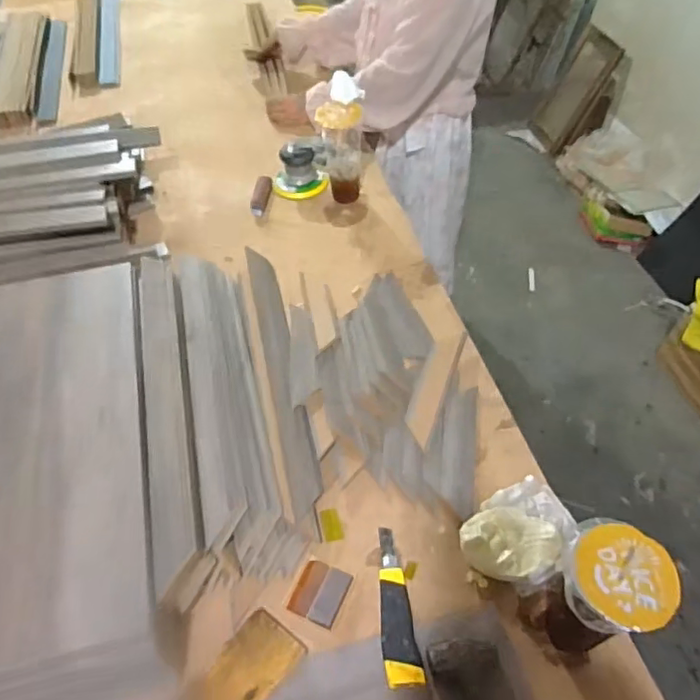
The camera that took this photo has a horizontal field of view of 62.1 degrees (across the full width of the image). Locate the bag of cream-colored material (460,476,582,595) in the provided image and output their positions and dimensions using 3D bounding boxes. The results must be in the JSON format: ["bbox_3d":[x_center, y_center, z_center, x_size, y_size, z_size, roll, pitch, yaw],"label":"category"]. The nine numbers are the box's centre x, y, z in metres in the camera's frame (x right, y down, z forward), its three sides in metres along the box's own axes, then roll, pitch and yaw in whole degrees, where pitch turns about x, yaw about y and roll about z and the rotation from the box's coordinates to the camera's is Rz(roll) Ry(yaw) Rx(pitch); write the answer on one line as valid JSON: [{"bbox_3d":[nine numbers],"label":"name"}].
[{"bbox_3d":[0.212,0.221,0.707,0.141,0.045,0.109,-36,58,-25],"label":"bag of cream-colored material"}]

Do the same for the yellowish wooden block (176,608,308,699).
[{"bbox_3d":[-0.119,0.352,0.606,0.073,0.013,0.153,32,49,22],"label":"yellowish wooden block"}]

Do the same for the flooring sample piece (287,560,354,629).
[{"bbox_3d":[-0.035,0.284,0.682,0.057,0.005,0.064,18,53,16],"label":"flooring sample piece"}]

